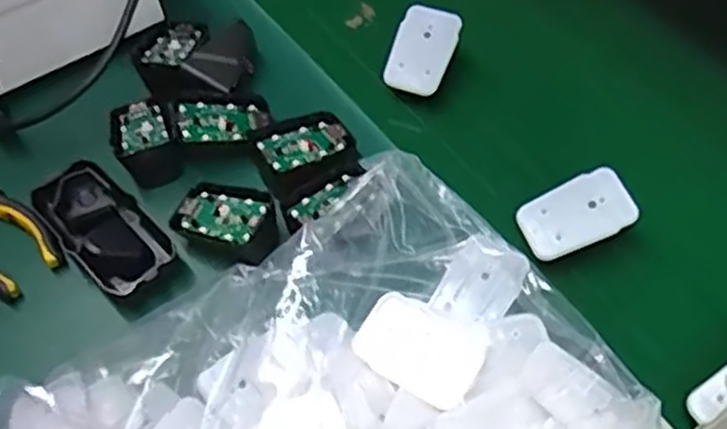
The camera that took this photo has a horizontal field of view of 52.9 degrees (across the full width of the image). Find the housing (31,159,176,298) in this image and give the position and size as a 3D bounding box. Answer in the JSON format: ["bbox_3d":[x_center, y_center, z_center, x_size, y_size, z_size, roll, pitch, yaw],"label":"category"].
[{"bbox_3d":[-0.169,0.011,0.482,0.103,0.022,0.051,39,68,22],"label":"housing"}]

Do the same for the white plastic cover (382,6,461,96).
[{"bbox_3d":[0.044,-0.123,0.545,0.044,0.009,0.068,19,80,4],"label":"white plastic cover"}]

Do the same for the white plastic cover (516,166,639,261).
[{"bbox_3d":[0.135,0.000,0.467,0.069,0.006,0.043,-27,67,8],"label":"white plastic cover"}]

